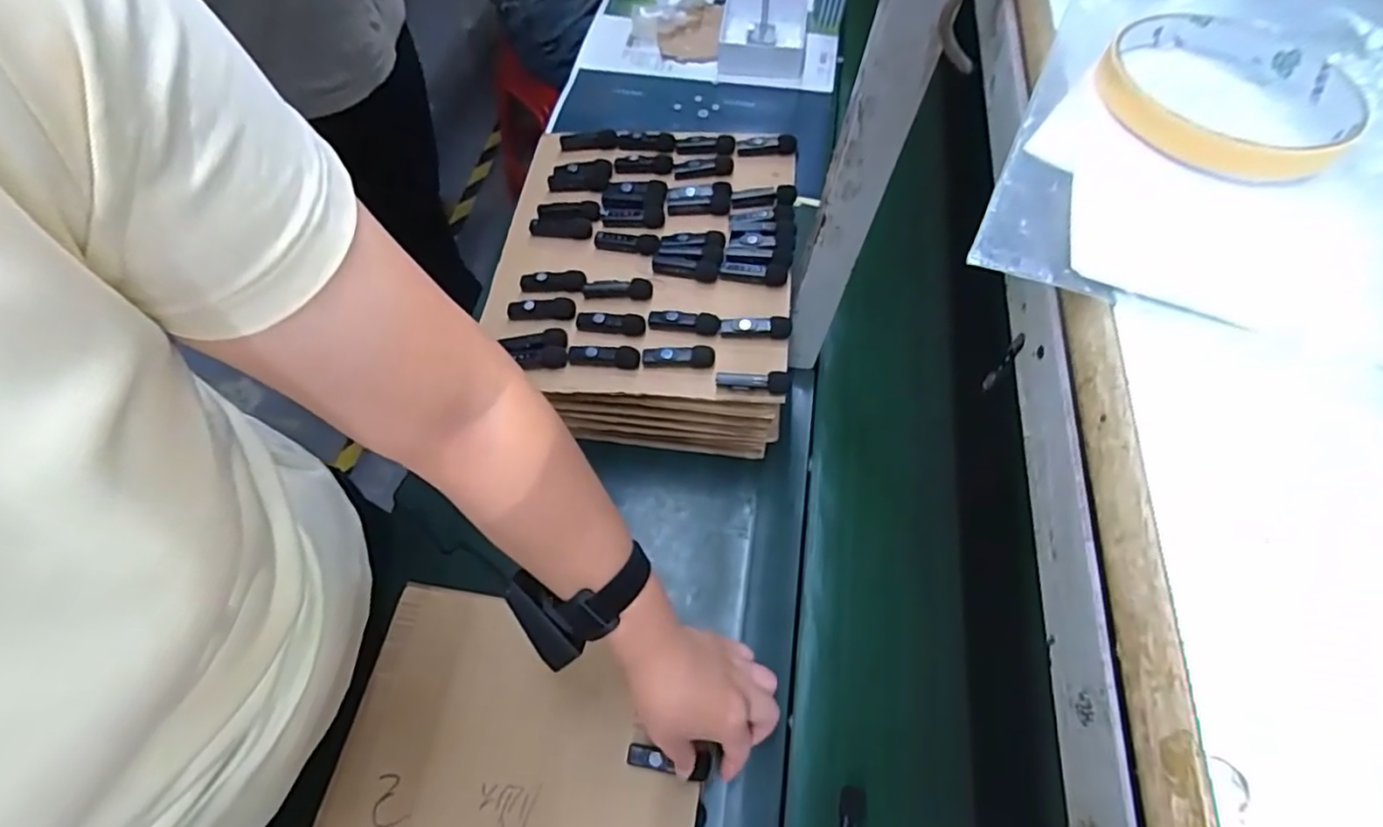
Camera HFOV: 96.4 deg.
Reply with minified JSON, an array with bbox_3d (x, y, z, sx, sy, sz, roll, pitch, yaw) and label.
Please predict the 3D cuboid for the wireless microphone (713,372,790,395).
[{"bbox_3d":[0.054,-0.027,0.544,0.063,0.023,0.016,10,62,2],"label":"wireless microphone"}]

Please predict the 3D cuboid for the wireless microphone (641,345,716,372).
[{"bbox_3d":[-0.012,-0.050,0.554,0.063,0.016,0.017,4,62,-1],"label":"wireless microphone"}]

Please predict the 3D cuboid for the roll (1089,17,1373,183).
[{"bbox_3d":[0.186,-0.112,0.215,0.079,0.014,0.083,1,62,-3],"label":"roll"}]

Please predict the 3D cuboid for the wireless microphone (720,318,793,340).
[{"bbox_3d":[0.059,-0.077,0.565,0.064,0.022,0.014,4,62,-1],"label":"wireless microphone"}]

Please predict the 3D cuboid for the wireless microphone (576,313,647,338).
[{"bbox_3d":[-0.075,-0.086,0.576,0.066,0.015,0.016,9,62,1],"label":"wireless microphone"}]

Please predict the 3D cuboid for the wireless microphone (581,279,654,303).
[{"bbox_3d":[-0.071,-0.119,0.597,0.066,0.018,0.017,4,62,-2],"label":"wireless microphone"}]

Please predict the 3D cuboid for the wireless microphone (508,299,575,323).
[{"bbox_3d":[-0.143,-0.100,0.593,0.062,0.011,0.019,2,62,-2],"label":"wireless microphone"}]

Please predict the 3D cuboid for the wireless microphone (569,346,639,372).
[{"bbox_3d":[-0.079,-0.052,0.560,0.065,0.014,0.016,8,62,1],"label":"wireless microphone"}]

